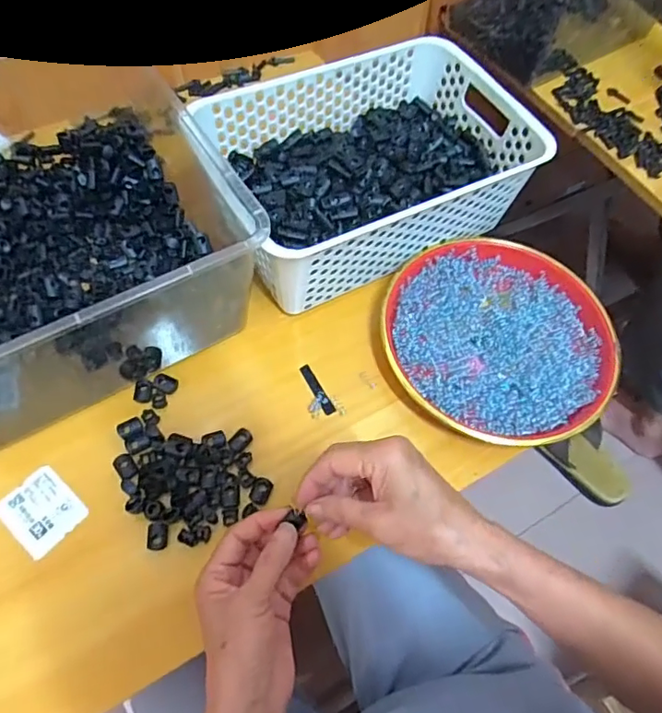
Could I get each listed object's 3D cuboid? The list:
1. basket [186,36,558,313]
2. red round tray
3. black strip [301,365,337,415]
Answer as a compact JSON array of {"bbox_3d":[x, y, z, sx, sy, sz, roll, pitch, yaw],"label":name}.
[{"bbox_3d":[0.038,-0.190,0.528,0.284,0.106,0.197,-25,67,-16],"label":"basket"},{"bbox_3d":[0.157,-0.021,0.496,0.212,0.026,0.207,1,63,-3],"label":"red round tray"},{"bbox_3d":[-0.013,0.030,0.473,0.009,0.004,0.053,-26,67,-16],"label":"black strip"}]

